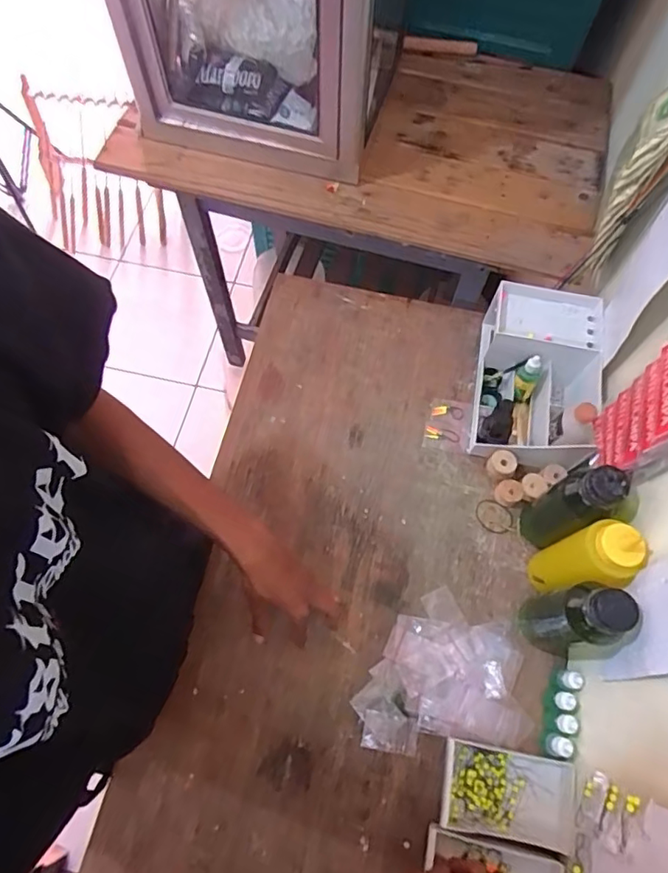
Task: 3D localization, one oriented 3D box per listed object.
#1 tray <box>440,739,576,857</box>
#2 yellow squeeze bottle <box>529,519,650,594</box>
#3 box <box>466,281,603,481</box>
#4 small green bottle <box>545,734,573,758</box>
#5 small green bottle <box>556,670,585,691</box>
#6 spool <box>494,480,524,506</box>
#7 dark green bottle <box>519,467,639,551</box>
[{"bbox_3d":[0.193,0.391,0.586,0.143,0.028,0.082,10,68,4],"label":"tray"},{"bbox_3d":[0.274,0.143,0.606,0.058,0.192,0.060,0,68,0],"label":"yellow squeeze bottle"},{"bbox_3d":[0.277,-0.081,0.739,0.140,0.125,0.240,11,68,4],"label":"box"},{"bbox_3d":[0.248,0.343,0.595,0.023,0.043,0.021,19,69,7],"label":"small green bottle"},{"bbox_3d":[0.268,0.281,0.623,0.021,0.048,0.020,5,68,2],"label":"small green bottle"},{"bbox_3d":[0.235,0.076,0.725,0.033,0.022,0.033,0,68,0],"label":"spool"},{"bbox_3d":[0.281,0.085,0.631,0.065,0.190,0.068,0,68,0],"label":"dark green bottle"}]

